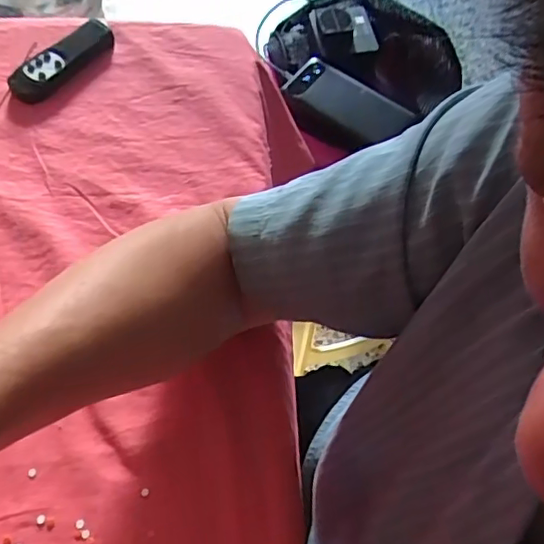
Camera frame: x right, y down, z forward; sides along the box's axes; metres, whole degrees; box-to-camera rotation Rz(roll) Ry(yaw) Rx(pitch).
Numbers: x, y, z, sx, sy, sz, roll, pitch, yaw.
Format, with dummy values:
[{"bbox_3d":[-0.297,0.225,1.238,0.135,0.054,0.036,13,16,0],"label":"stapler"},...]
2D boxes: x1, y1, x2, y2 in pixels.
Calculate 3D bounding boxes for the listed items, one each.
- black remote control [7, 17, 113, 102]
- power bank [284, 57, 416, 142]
[{"bbox_3d":[-0.202,-0.203,0.565,0.040,0.019,0.113,40,68,17],"label":"black remote control"},{"bbox_3d":[0.088,-0.203,0.690,0.147,0.023,0.068,32,67,14],"label":"power bank"}]

